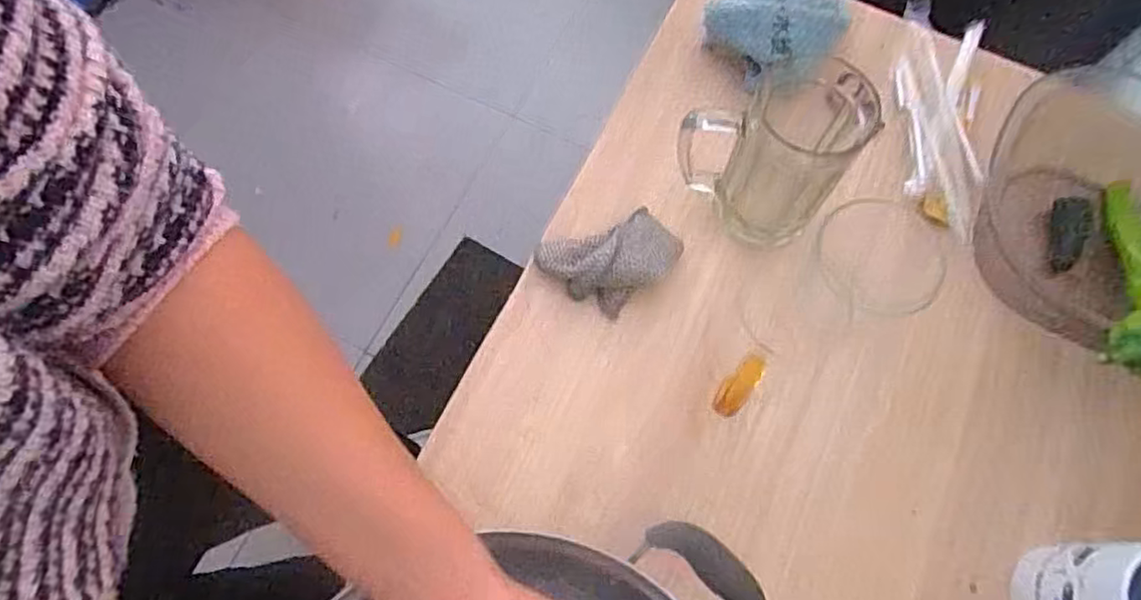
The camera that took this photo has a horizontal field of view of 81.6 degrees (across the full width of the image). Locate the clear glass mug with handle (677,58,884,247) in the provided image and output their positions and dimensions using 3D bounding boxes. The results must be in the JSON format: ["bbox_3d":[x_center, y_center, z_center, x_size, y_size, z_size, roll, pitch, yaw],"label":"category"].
[{"bbox_3d":[0.142,-0.112,0.473,0.110,0.133,0.079,39,73,12],"label":"clear glass mug with handle"}]

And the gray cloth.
[{"bbox_3d":[0.032,-0.037,0.497,0.092,0.030,0.074,-39,76,-15],"label":"gray cloth"}]

